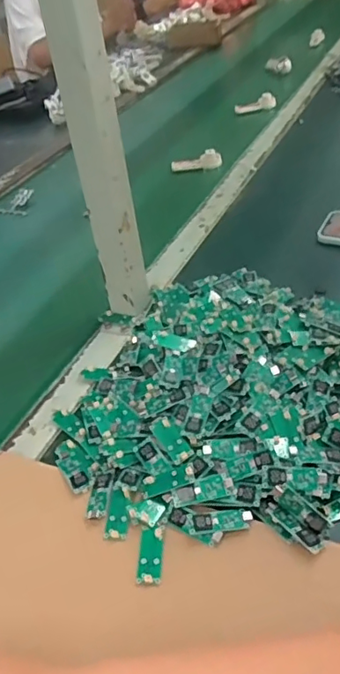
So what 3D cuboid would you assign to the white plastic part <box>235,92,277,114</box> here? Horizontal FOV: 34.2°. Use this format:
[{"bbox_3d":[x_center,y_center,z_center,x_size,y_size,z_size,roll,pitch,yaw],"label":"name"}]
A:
[{"bbox_3d":[0.197,-0.532,1.264,0.095,0.035,0.022,-17,40,-12],"label":"white plastic part"}]

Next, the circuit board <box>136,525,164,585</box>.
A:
[{"bbox_3d":[-0.016,0.172,0.439,0.018,0.004,0.048,-2,39,6],"label":"circuit board"}]

